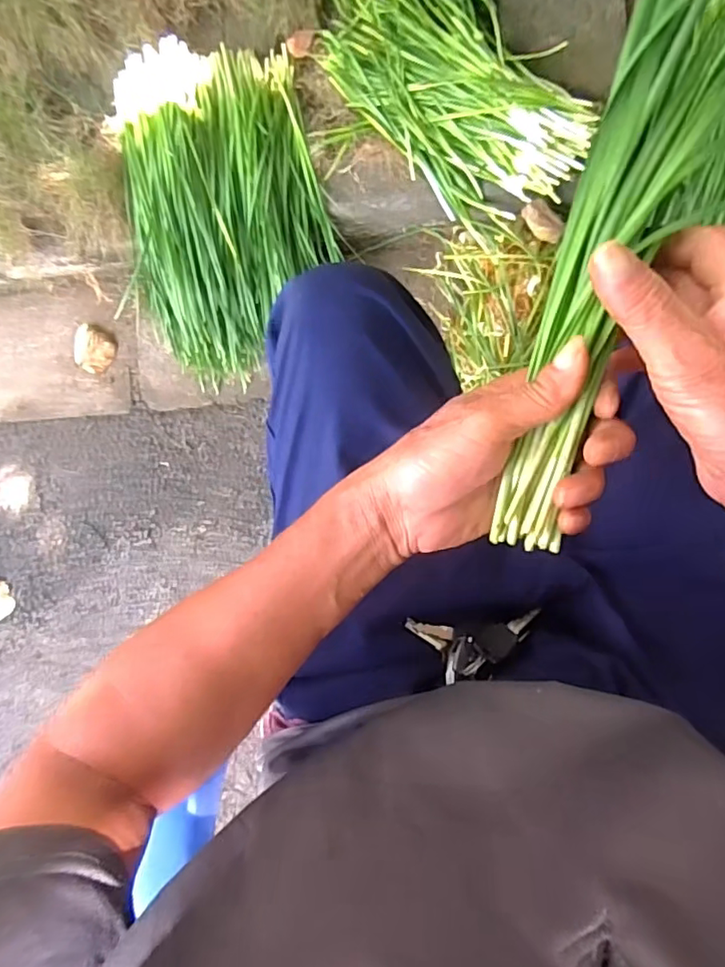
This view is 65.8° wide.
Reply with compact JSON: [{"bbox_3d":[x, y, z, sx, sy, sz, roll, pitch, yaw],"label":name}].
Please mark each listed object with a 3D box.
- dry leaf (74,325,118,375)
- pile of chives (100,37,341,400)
[{"bbox_3d":[-0.475,-0.235,0.988,0.066,0.024,0.074,29,96,7],"label":"dry leaf"},{"bbox_3d":[-0.218,-0.406,0.852,0.319,0.111,0.453,-13,90,9],"label":"pile of chives"}]

